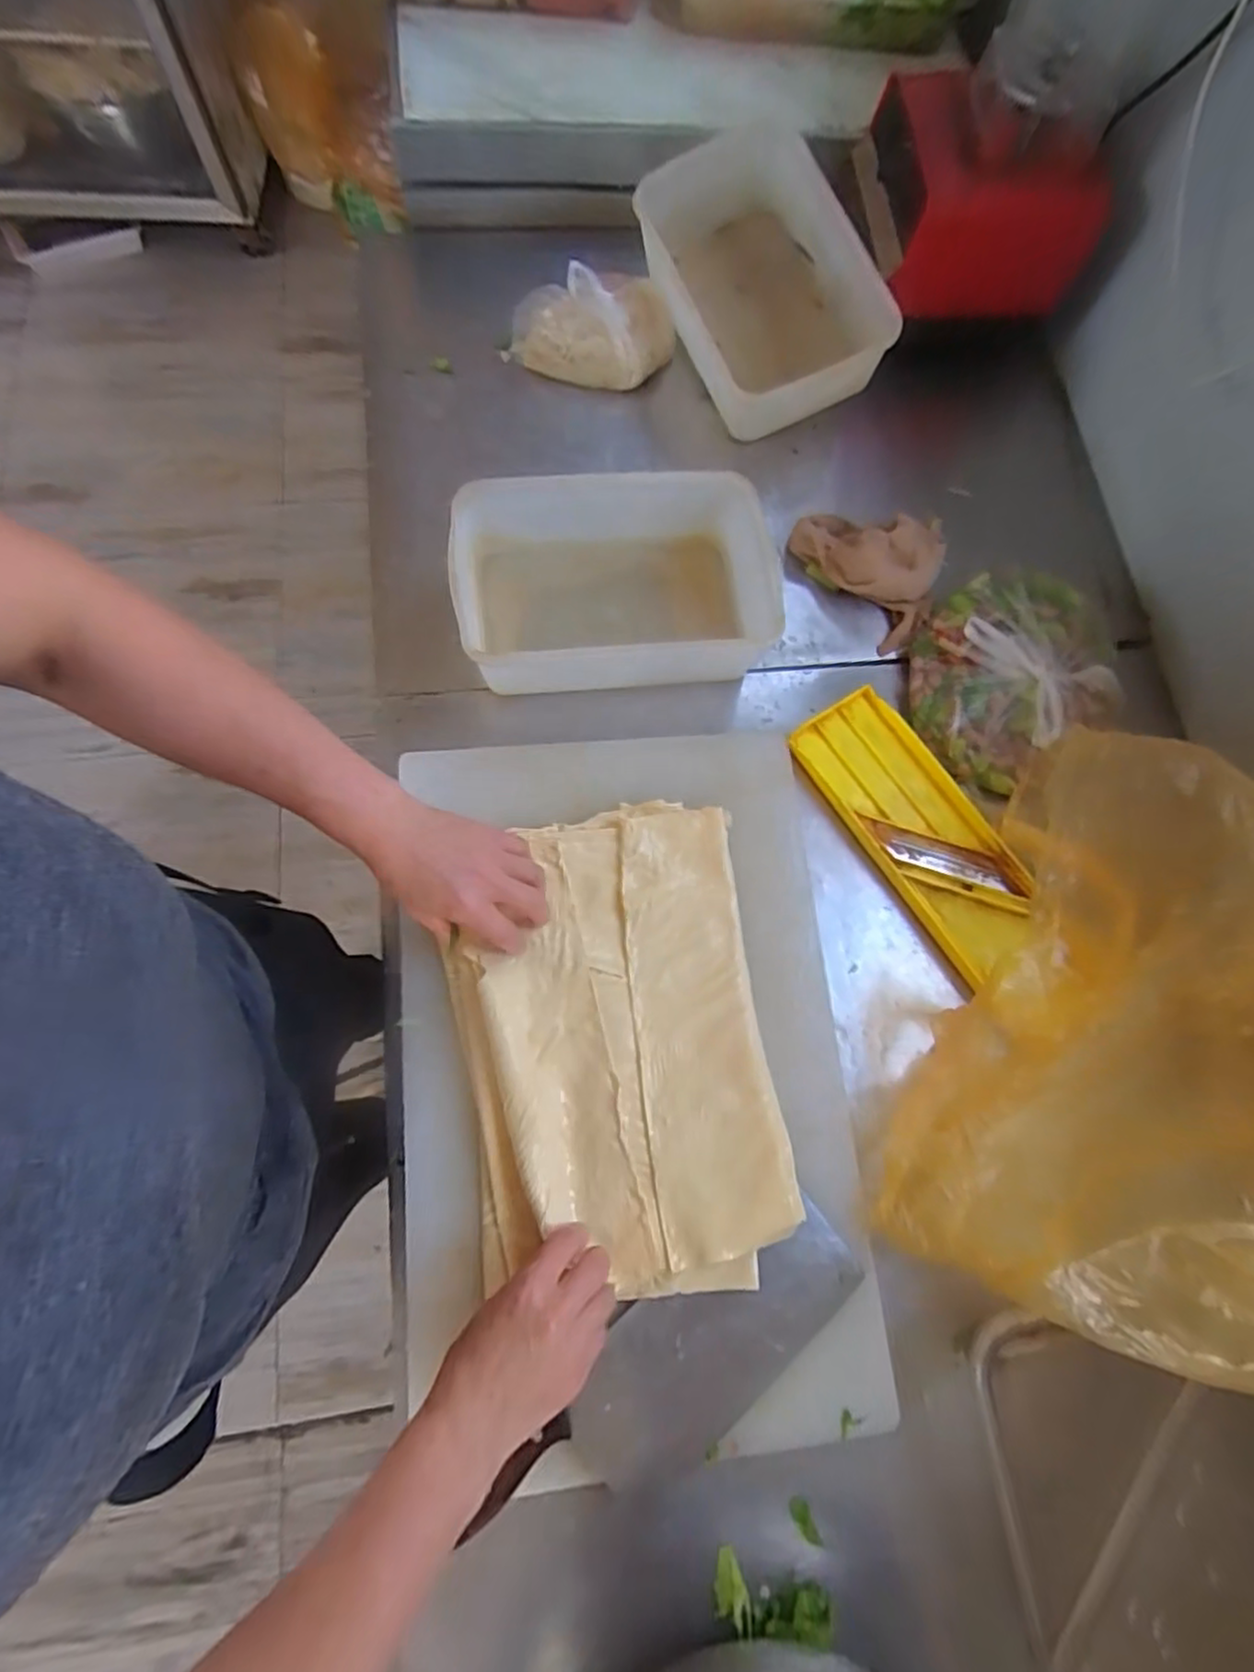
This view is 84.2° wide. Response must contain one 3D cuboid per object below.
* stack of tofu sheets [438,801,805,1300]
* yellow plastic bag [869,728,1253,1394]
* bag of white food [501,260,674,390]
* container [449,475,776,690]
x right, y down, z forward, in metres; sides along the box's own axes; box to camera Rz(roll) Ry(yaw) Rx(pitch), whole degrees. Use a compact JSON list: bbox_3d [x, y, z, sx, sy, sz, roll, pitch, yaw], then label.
[{"bbox_3d":[-0.009,0.153,0.531,0.233,0.042,0.351,-10,73,-2],"label":"stack of tofu sheets"},{"bbox_3d":[0.402,0.140,0.483,0.270,0.238,0.420,22,73,2],"label":"yellow plastic bag"},{"bbox_3d":[-0.038,-0.552,0.746,0.178,0.083,0.107,3,74,-4],"label":"bag of white food"},{"bbox_3d":[-0.011,-0.232,0.629,0.284,0.094,0.181,-3,74,-6],"label":"container"}]

